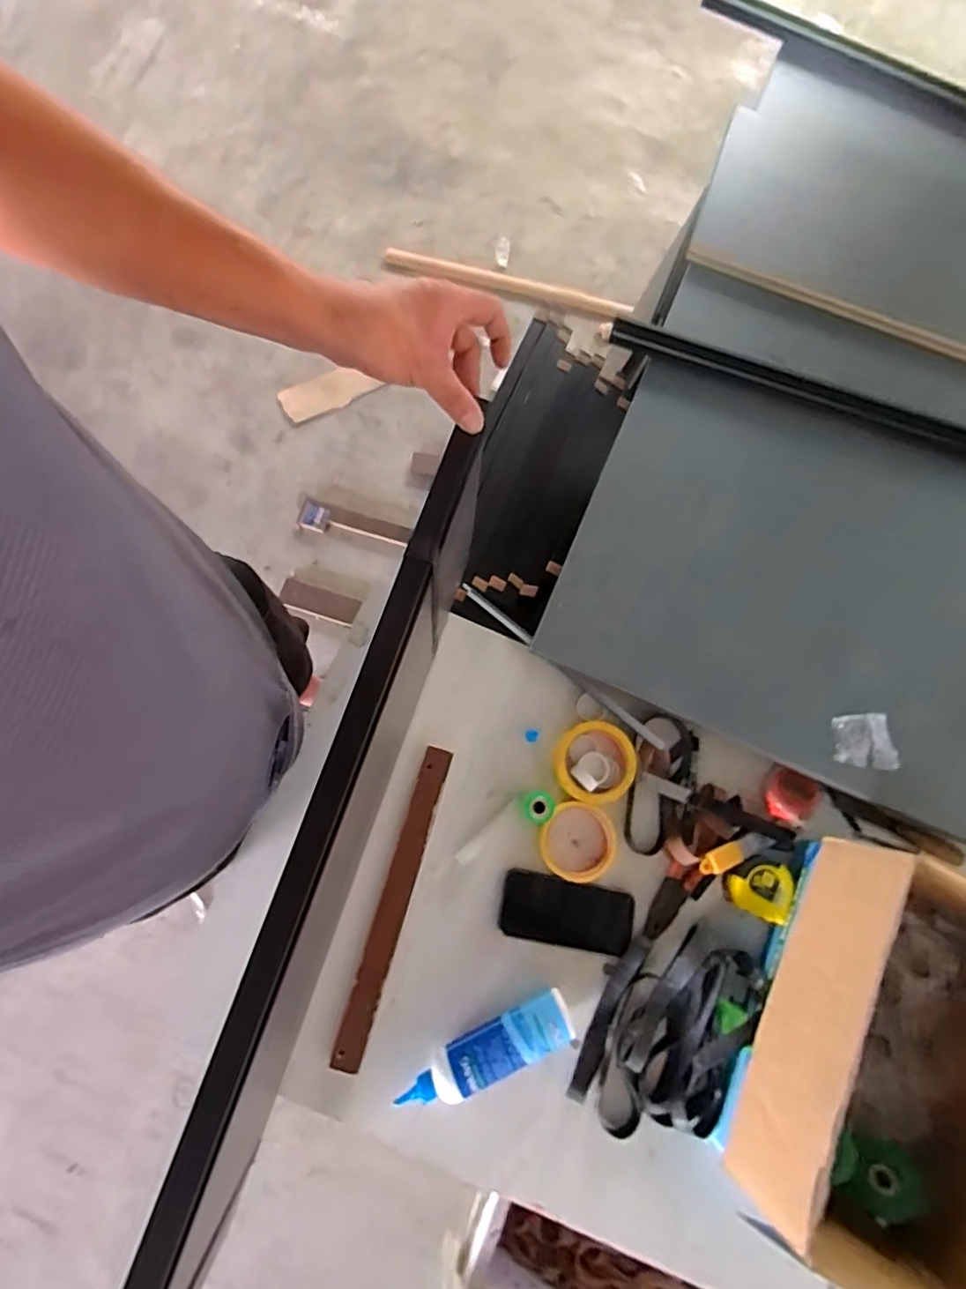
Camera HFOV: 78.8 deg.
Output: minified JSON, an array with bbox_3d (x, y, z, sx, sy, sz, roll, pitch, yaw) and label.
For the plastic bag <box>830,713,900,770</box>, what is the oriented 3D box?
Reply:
[{"bbox_3d":[0.471,0.118,0.724,0.081,0.008,0.065,7,76,-4],"label":"plastic bag"}]

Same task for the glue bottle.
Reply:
[{"bbox_3d":[0.002,0.451,0.646,0.203,0.045,0.057,-22,78,-9],"label":"glue bottle"}]

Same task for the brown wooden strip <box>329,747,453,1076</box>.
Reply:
[{"bbox_3d":[-0.105,0.301,0.694,0.034,0.014,0.358,16,76,2],"label":"brown wooden strip"}]

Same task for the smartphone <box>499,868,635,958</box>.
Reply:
[{"bbox_3d":[0.101,0.321,0.702,0.155,0.006,0.073,11,76,1],"label":"smartphone"}]

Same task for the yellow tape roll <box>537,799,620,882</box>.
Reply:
[{"bbox_3d":[0.117,0.240,0.716,0.090,0.013,0.092,0,76,-2],"label":"yellow tape roll"}]

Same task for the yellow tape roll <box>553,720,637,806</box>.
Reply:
[{"bbox_3d":[0.140,0.147,0.735,0.098,0.015,0.099,0,76,-2],"label":"yellow tape roll"}]

